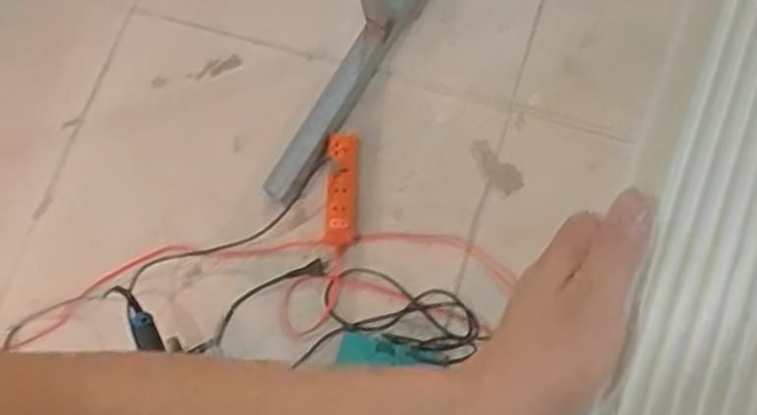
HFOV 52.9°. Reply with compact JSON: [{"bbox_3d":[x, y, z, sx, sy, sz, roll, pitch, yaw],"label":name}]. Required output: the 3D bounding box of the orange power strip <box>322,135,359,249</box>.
[{"bbox_3d":[-0.069,-0.031,1.423,0.058,0.032,0.210,1,74,6],"label":"orange power strip"}]

